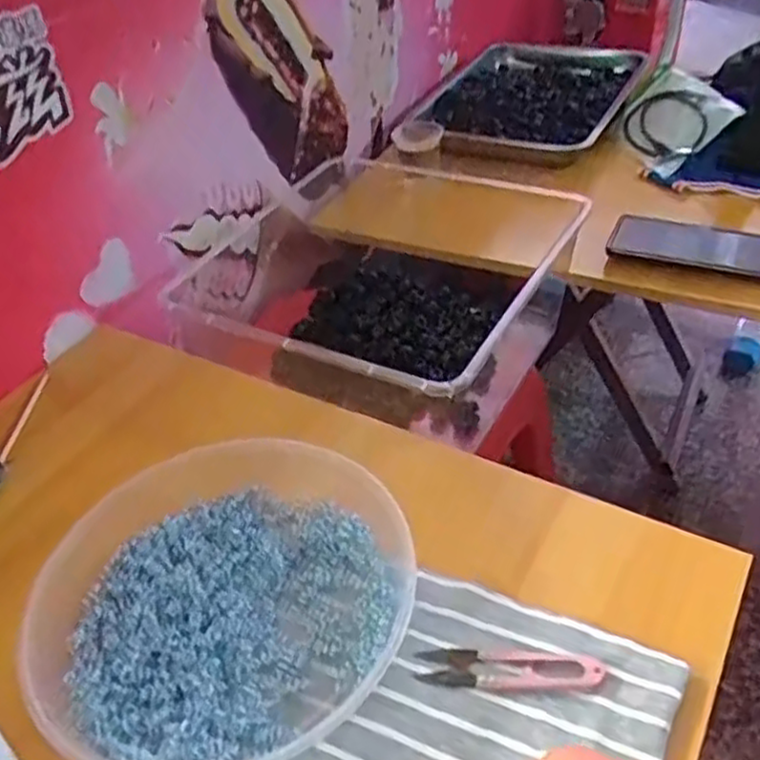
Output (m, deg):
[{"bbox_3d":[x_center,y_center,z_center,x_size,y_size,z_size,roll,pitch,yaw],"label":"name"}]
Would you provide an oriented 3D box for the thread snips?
[{"bbox_3d":[0.072,0.161,0.413,0.102,0.009,0.023,2,42,10],"label":"thread snips"}]

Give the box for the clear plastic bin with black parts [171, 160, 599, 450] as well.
[{"bbox_3d":[0.010,-0.096,0.835,0.369,0.138,0.346,17,46,25],"label":"clear plastic bin with black parts"}]

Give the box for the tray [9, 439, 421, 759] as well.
[{"bbox_3d":[-0.098,0.126,0.452,0.225,0.043,0.217,-4,41,4],"label":"tray"}]

